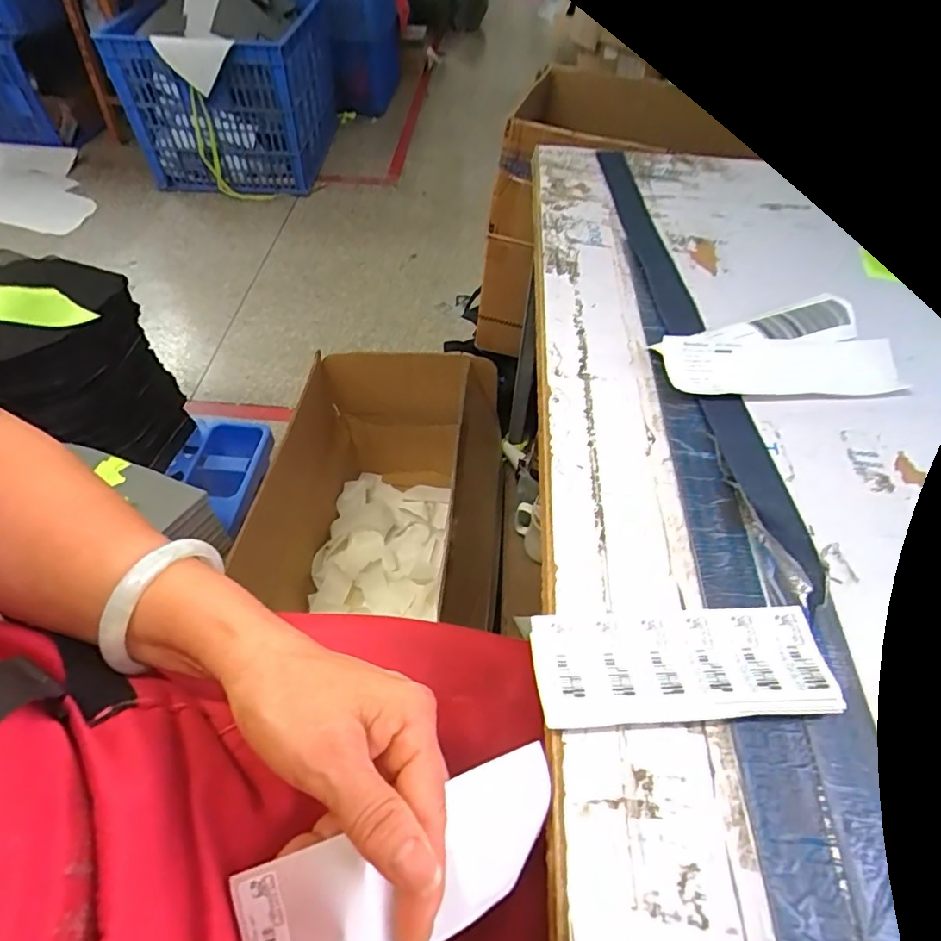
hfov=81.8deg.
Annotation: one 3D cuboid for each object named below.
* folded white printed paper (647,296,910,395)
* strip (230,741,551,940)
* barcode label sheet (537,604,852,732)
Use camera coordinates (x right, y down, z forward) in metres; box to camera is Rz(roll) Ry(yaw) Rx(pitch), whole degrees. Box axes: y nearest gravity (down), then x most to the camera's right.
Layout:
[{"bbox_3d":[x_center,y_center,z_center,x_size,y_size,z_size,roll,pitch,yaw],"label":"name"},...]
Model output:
[{"bbox_3d":[0.266,-0.103,0.468,0.210,0.019,0.092,-12,53,-12],"label":"folded white printed paper"},{"bbox_3d":[-0.023,0.166,0.228,0.137,0.033,0.053,-15,53,-26],"label":"strip"},{"bbox_3d":[0.112,0.103,0.291,0.154,0.005,0.057,-2,50,-2],"label":"barcode label sheet"}]

